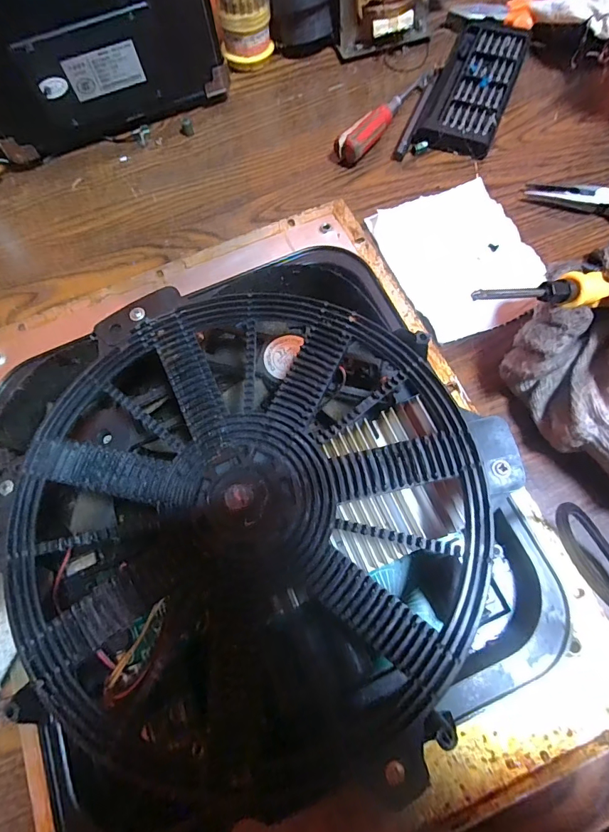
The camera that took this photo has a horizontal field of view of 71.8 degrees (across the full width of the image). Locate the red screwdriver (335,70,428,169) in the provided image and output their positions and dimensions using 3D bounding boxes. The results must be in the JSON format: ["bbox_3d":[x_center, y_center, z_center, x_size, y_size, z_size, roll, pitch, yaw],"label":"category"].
[{"bbox_3d":[0.075,-0.271,0.374,0.022,0.025,0.131,38,77,13],"label":"red screwdriver"}]

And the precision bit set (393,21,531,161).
[{"bbox_3d":[0.147,-0.295,0.382,0.075,0.016,0.173,21,73,9],"label":"precision bit set"}]

